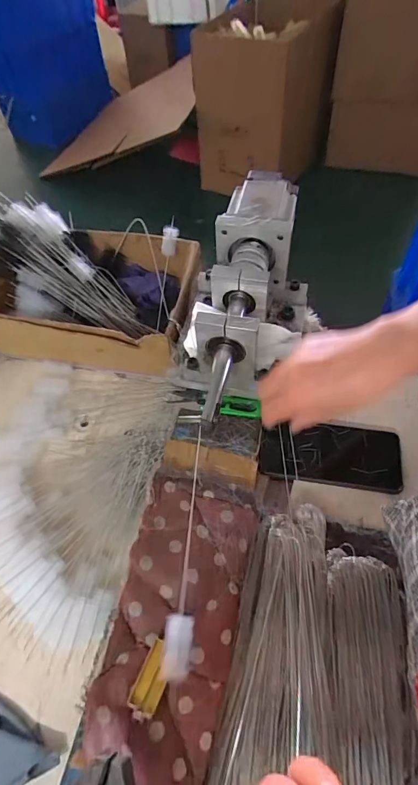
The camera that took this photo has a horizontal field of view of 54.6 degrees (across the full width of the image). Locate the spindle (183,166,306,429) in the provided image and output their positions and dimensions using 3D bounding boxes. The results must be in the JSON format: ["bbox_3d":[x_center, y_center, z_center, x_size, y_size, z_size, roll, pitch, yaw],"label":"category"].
[{"bbox_3d":[0.050,-0.119,0.489,0.134,0.143,0.269,8,56,9],"label":"spindle"}]

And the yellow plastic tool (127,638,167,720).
[{"bbox_3d":[-0.045,0.231,0.327,0.023,0.007,0.053,18,59,15],"label":"yellow plastic tool"}]

